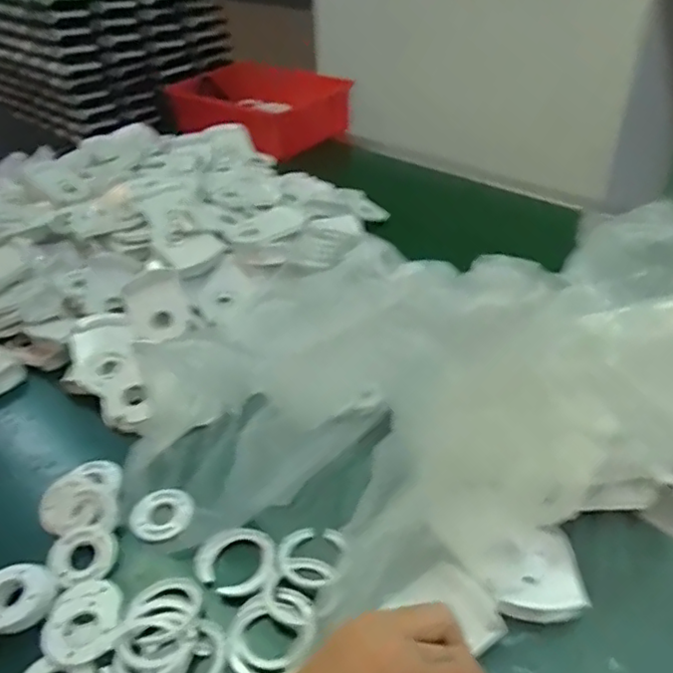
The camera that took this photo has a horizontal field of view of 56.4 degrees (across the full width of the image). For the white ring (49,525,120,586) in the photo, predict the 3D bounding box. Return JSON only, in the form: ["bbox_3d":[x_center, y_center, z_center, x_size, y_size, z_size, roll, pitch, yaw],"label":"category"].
[{"bbox_3d":[-0.179,0.156,0.442,0.044,0.012,0.040,-2,37,2],"label":"white ring"}]

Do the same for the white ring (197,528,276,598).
[{"bbox_3d":[-0.069,0.155,0.437,0.053,0.005,0.052,-2,37,2],"label":"white ring"}]

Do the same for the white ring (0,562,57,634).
[{"bbox_3d":[-0.211,0.171,0.411,0.048,0.017,0.041,-24,42,-25],"label":"white ring"}]

